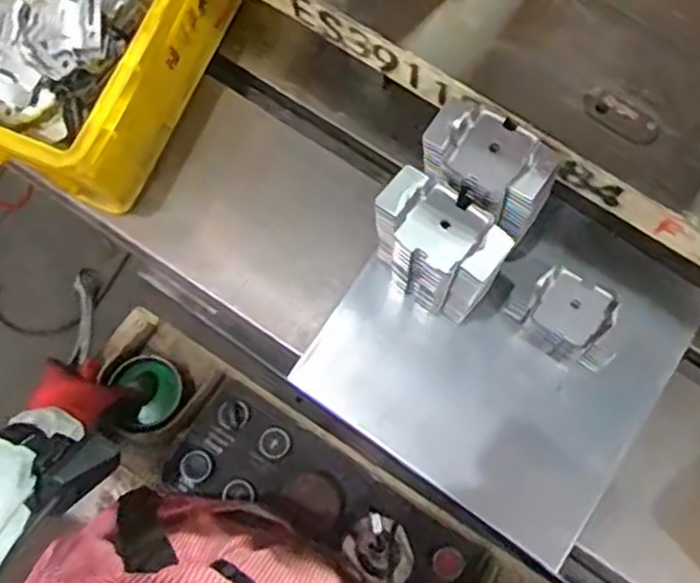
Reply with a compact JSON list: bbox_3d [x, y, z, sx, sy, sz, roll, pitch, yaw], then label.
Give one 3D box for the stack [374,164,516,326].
[{"bbox_3d":[0.063,-0.030,0.543,0.087,0.128,0.053,30,79,8],"label":"stack"}]

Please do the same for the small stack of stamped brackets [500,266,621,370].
[{"bbox_3d":[0.174,0.022,0.585,0.088,0.070,0.061,32,79,8],"label":"small stack of stamped brackets"}]

